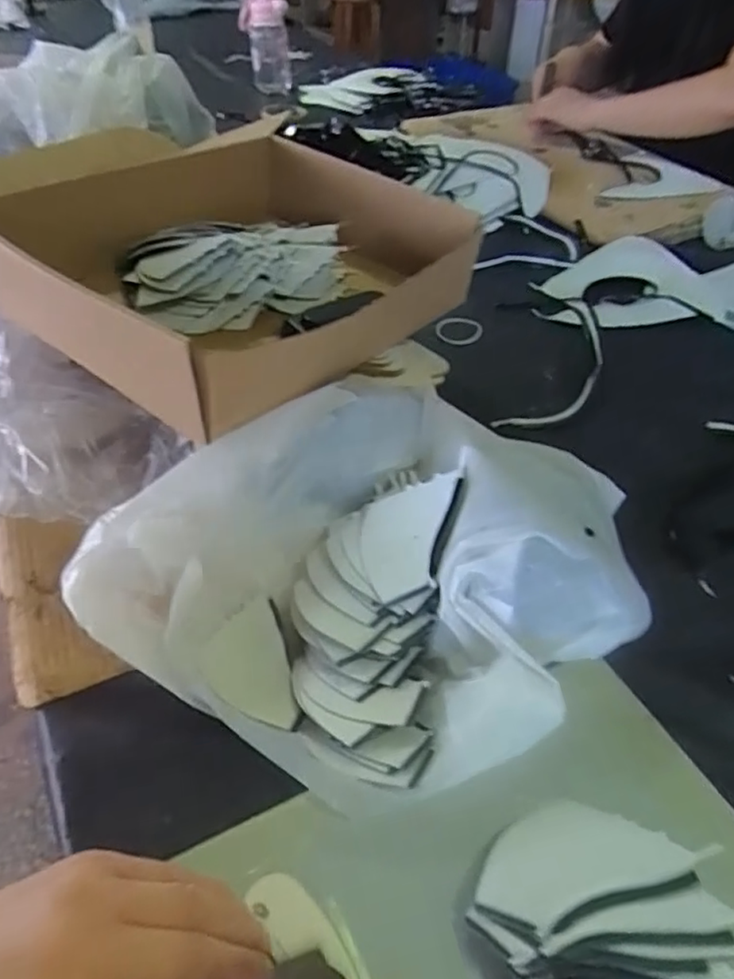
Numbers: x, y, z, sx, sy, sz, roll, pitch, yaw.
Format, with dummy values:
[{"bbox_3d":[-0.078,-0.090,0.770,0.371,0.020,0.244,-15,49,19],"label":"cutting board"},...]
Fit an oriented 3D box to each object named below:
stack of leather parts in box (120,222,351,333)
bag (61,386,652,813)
[{"bbox_3d":[-0.107,-0.194,0.545,0.197,0.066,0.096,-19,48,-20],"label":"stack of leather parts in box"},{"bbox_3d":[0.007,0.052,0.385,0.303,0.099,0.253,-30,53,-28],"label":"bag"}]

